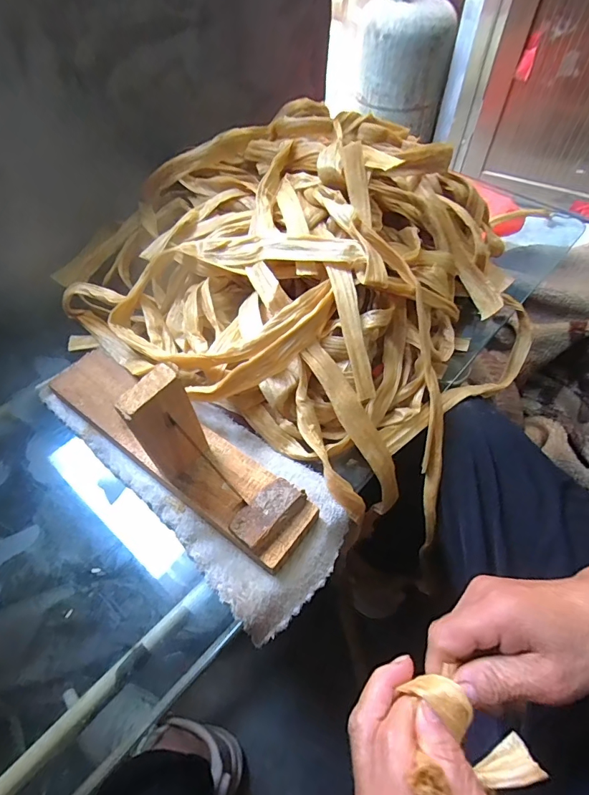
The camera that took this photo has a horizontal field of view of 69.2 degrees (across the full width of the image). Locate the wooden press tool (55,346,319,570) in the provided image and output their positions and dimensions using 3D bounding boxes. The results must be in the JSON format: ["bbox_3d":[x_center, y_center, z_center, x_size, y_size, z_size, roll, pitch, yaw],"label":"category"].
[{"bbox_3d":[-0.108,0.014,0.333,0.274,0.115,0.070,32,59,21],"label":"wooden press tool"}]

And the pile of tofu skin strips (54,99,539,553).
[{"bbox_3d":[-0.006,-0.142,0.456,0.497,0.154,0.362,30,58,20],"label":"pile of tofu skin strips"}]

